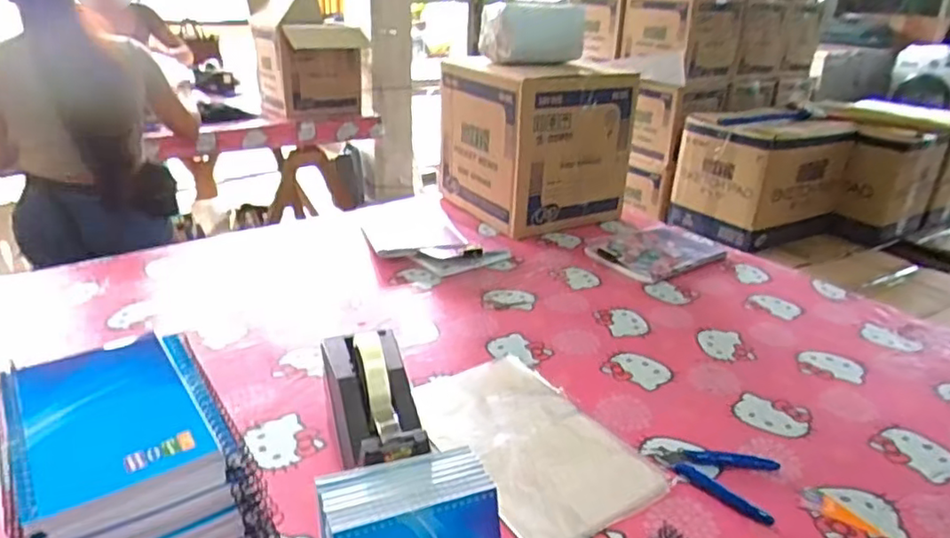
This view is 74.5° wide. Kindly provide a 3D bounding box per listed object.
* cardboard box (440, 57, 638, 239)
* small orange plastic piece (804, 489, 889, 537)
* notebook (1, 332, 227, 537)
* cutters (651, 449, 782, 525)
[{"bbox_3d":[0.120,-0.263,1.285,0.267,0.291,0.284,-13,29,-29],"label":"cardboard box"},{"bbox_3d":[0.346,0.230,0.587,0.024,0.004,0.069,-18,32,-36],"label":"small orange plastic piece"},{"bbox_3d":[-0.194,0.081,0.328,0.079,0.019,0.128,-16,32,-34],"label":"notebook"},{"bbox_3d":[0.238,0.201,0.622,0.114,0.014,0.087,13,27,22],"label":"cutters"}]

